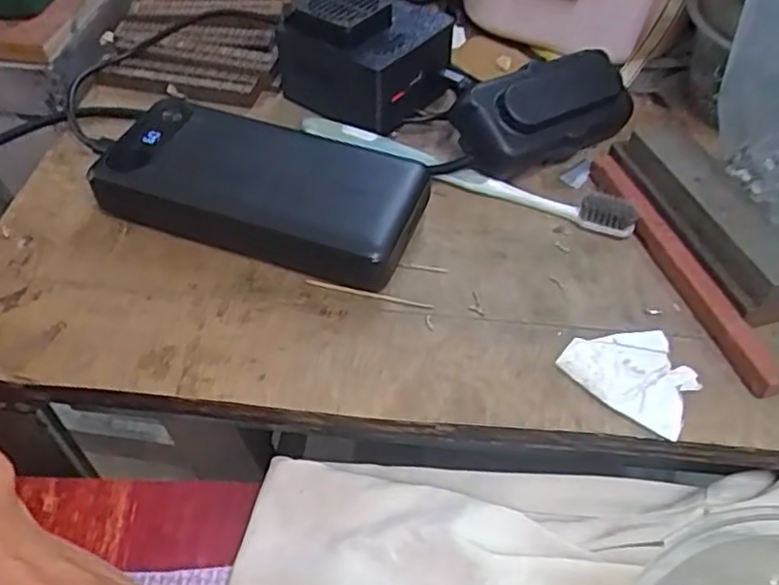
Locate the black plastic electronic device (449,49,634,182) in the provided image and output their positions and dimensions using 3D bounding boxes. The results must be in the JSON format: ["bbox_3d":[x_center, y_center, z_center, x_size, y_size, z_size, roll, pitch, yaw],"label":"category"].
[{"bbox_3d":[0.085,-0.096,0.364,0.106,0.042,0.043,-27,56,-21],"label":"black plastic electronic device"}]

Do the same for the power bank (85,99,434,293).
[{"bbox_3d":[-0.063,-0.054,0.335,0.157,0.027,0.071,17,52,12],"label":"power bank"}]

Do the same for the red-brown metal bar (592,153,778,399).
[{"bbox_3d":[0.133,-0.016,0.316,0.014,0.012,0.147,-14,52,-13],"label":"red-brown metal bar"}]

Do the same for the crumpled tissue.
[{"bbox_3d":[0.101,0.032,0.282,0.052,0.007,0.041,29,55,21],"label":"crumpled tissue"}]

